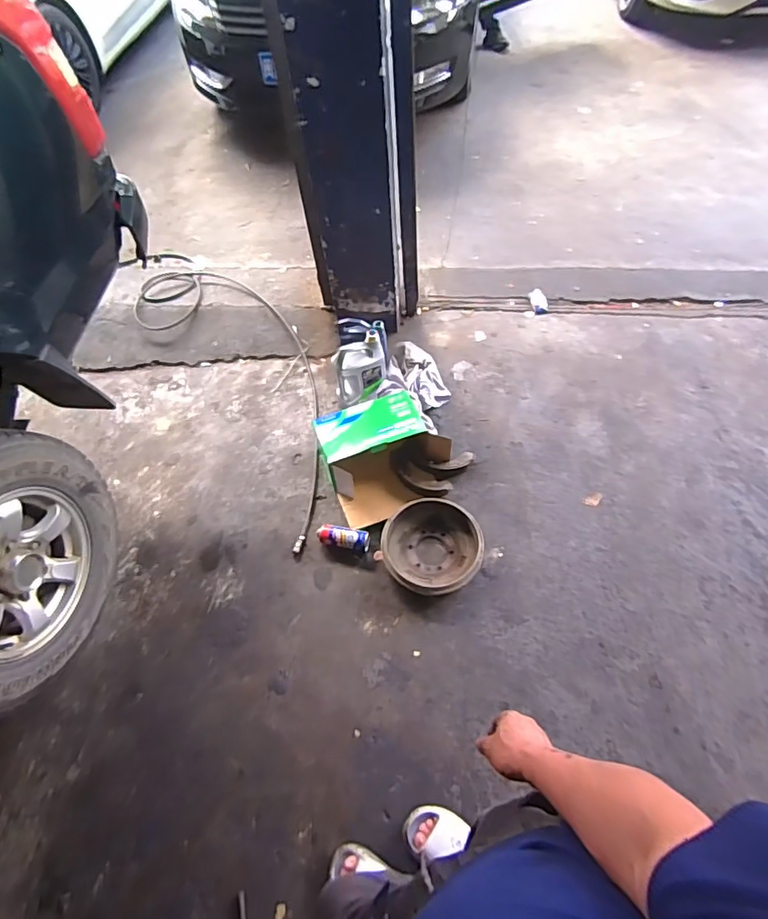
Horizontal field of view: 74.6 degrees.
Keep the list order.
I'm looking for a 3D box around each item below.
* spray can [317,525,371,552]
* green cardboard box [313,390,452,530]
[{"bbox_3d":[-0.141,0.269,1.725,0.184,0.062,0.065,9,59,9],"label":"spray can"},{"bbox_3d":[-0.002,-0.031,1.824,0.424,0.225,0.397,-25,60,-12],"label":"green cardboard box"}]

